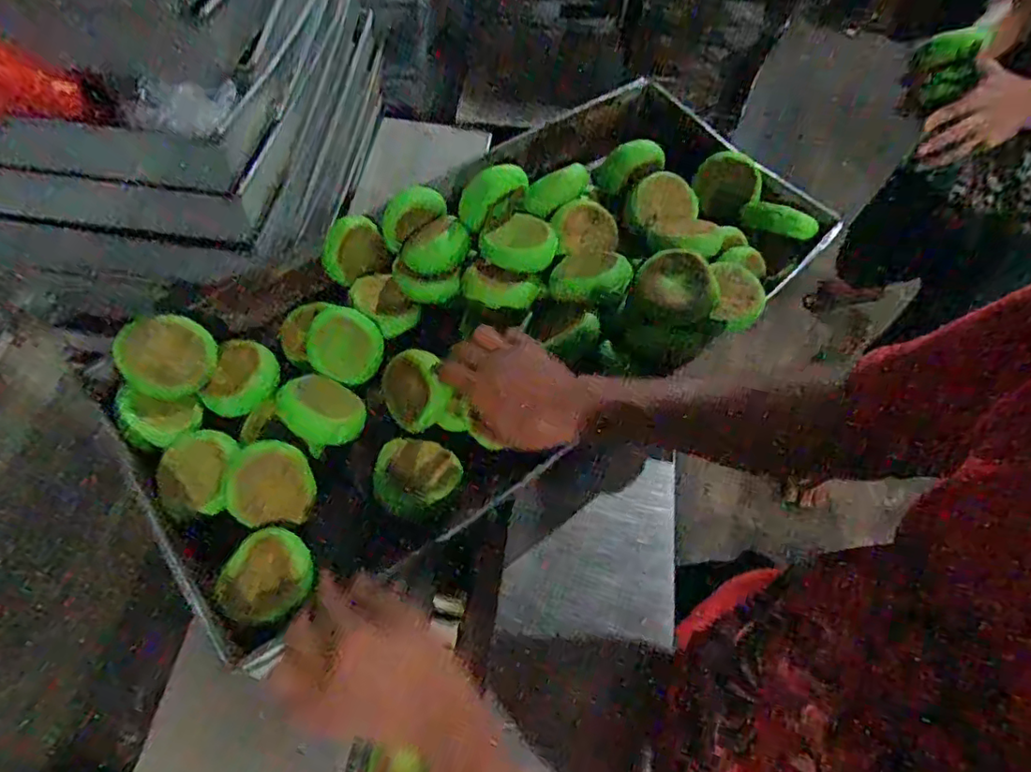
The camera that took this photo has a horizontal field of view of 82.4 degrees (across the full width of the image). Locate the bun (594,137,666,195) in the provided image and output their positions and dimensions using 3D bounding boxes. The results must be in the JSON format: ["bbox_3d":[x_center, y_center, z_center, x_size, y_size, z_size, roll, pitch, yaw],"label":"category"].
[{"bbox_3d":[0.139,-0.262,0.710,0.076,0.063,0.028,-13,62,-9],"label":"bun"}]

